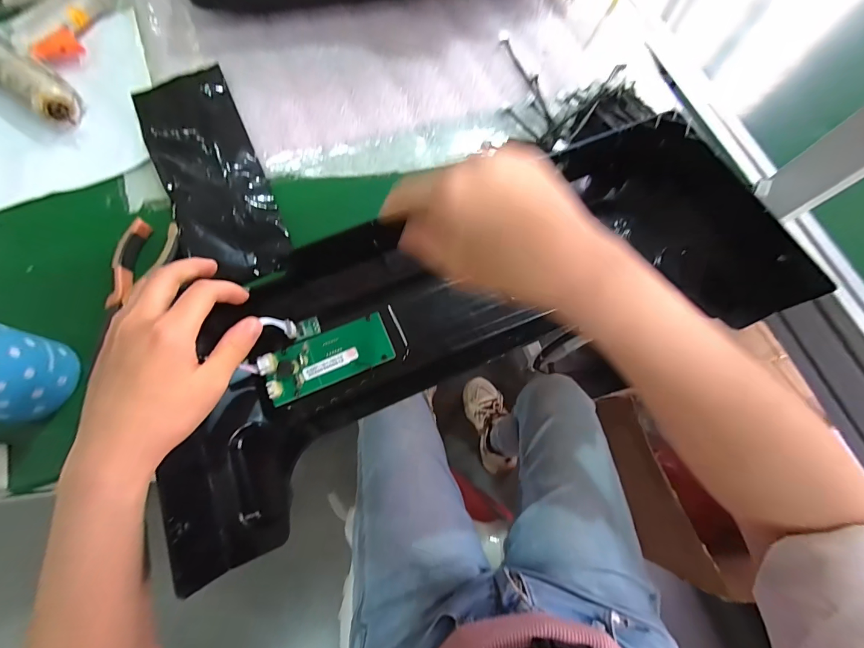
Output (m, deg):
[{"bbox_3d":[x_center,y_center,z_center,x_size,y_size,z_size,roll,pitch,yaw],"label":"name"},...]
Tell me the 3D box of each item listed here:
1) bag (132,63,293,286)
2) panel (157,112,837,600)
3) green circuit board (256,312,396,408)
[{"bbox_3d":[-0.229,-0.158,0.382,0.096,0.012,0.261,-24,75,-9],"label":"bag"},{"bbox_3d":[0.028,-0.021,0.312,0.510,0.106,0.238,-22,76,-4],"label":"panel"},{"bbox_3d":[-0.091,0.029,0.324,0.110,0.012,0.046,-22,74,-8],"label":"green circuit board"}]

